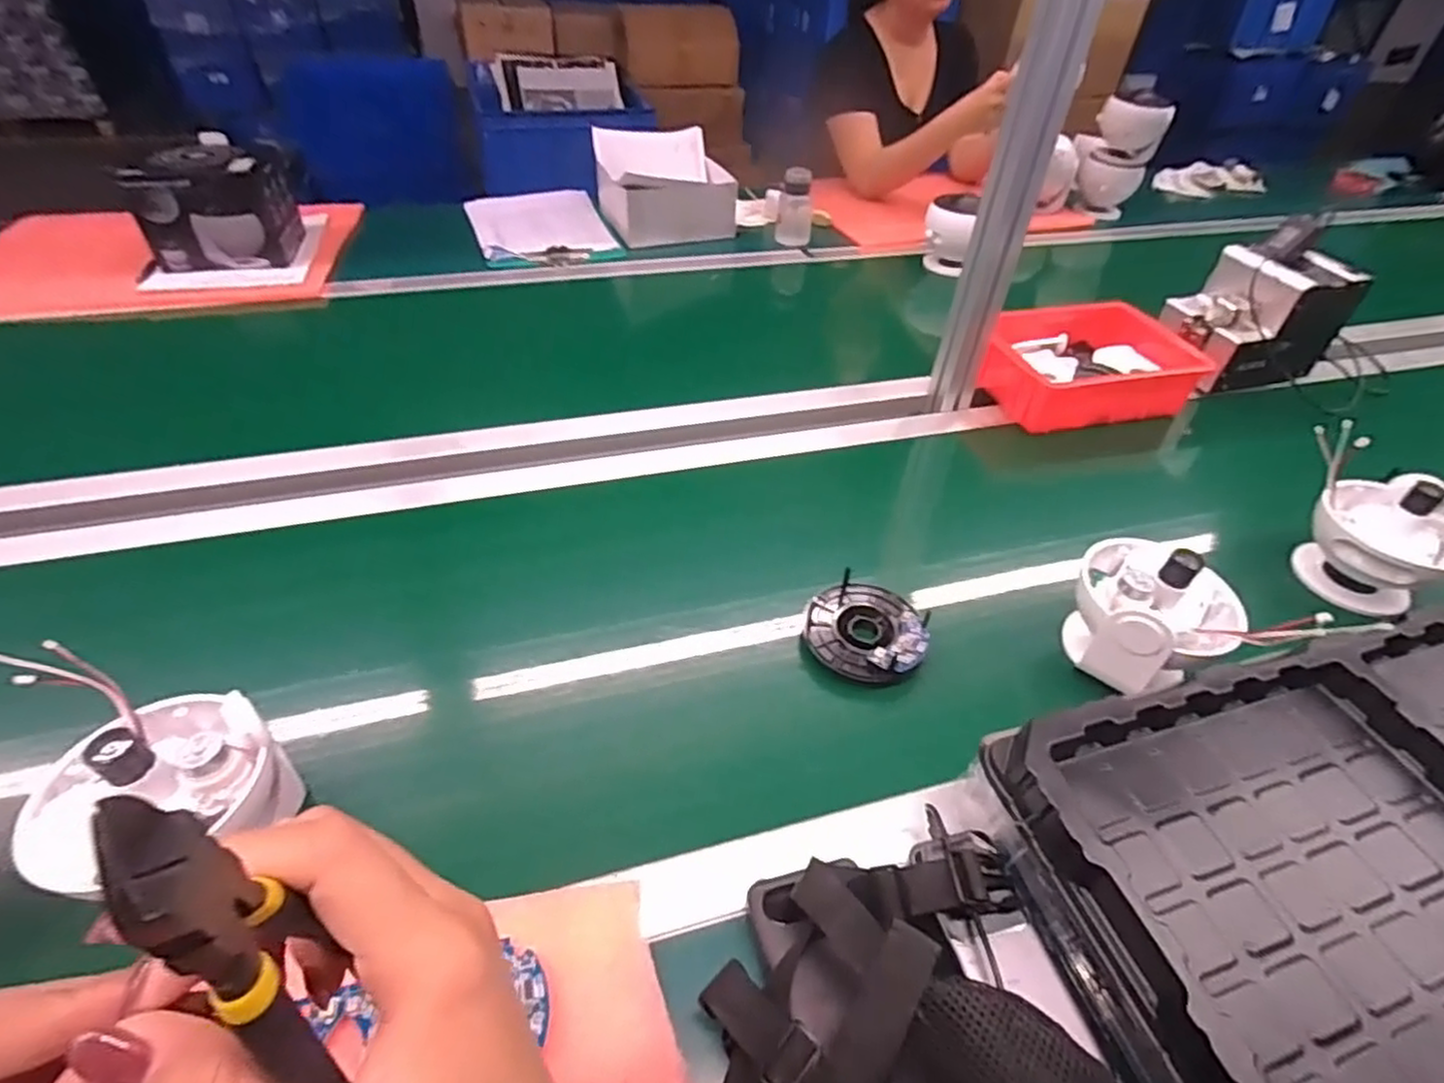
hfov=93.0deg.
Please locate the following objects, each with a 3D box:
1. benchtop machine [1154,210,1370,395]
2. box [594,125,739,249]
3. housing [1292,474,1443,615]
[{"bbox_3d":[0.699,-0.304,0.903,0.195,0.164,0.138,-11,46,-13],"label":"benchtop machine"},{"bbox_3d":[-0.098,-0.629,1.224,0.231,0.131,0.221,-12,46,-14],"label":"box"},{"bbox_3d":[0.604,0.001,0.632,0.092,0.116,0.110,-16,48,-18],"label":"housing"}]

